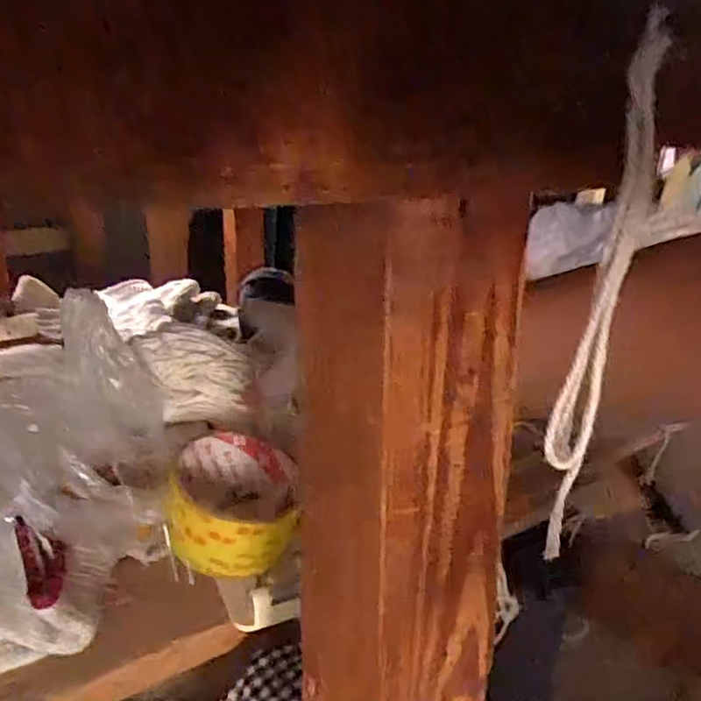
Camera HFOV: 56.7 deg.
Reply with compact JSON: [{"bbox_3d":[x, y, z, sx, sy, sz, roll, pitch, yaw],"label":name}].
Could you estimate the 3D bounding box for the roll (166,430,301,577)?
[{"bbox_3d":[-0.074,0.093,0.403,0.082,0.050,0.085,2,19,-1],"label":"roll"}]

